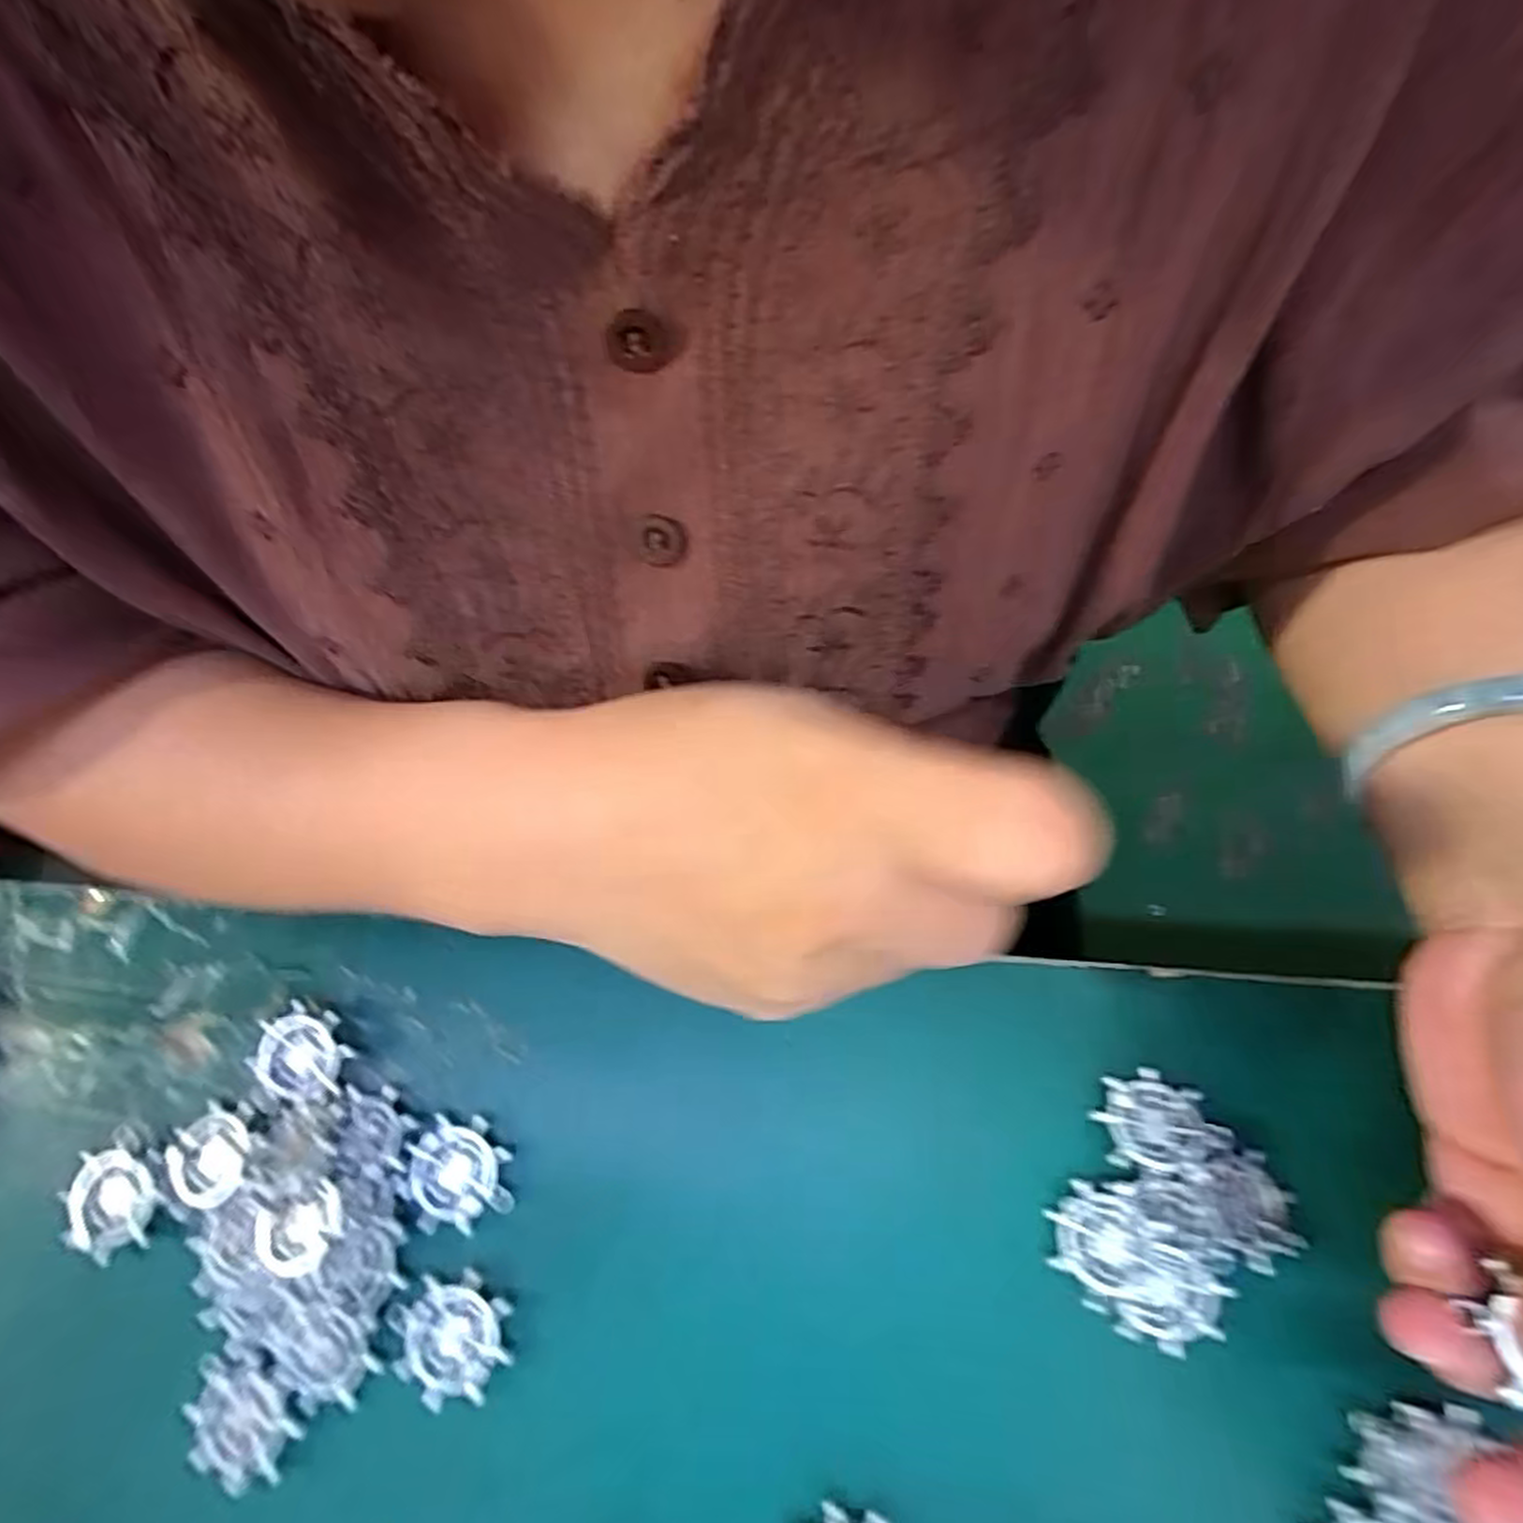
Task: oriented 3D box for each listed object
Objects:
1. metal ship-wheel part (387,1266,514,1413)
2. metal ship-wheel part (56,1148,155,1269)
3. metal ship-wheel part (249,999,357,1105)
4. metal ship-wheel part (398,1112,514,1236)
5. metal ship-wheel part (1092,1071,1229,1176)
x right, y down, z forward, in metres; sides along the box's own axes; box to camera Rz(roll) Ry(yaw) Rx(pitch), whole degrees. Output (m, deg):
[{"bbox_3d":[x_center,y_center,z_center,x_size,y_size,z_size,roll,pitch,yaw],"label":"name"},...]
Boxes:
[{"bbox_3d":[-0.092,0.169,0.217,0.035,0.004,0.032,-8,70,-1],"label":"metal ship-wheel part"},{"bbox_3d":[-0.205,0.139,0.232,0.030,0.005,0.029,-1,70,2],"label":"metal ship-wheel part"},{"bbox_3d":[-0.151,0.096,0.244,0.031,0.004,0.028,10,80,4],"label":"metal ship-wheel part"},{"bbox_3d":[-0.095,0.129,0.232,0.034,0.004,0.032,0,70,2],"label":"metal ship-wheel part"},{"bbox_3d":[0.122,0.111,0.229,0.035,0.008,0.028,10,71,6],"label":"metal ship-wheel part"}]

